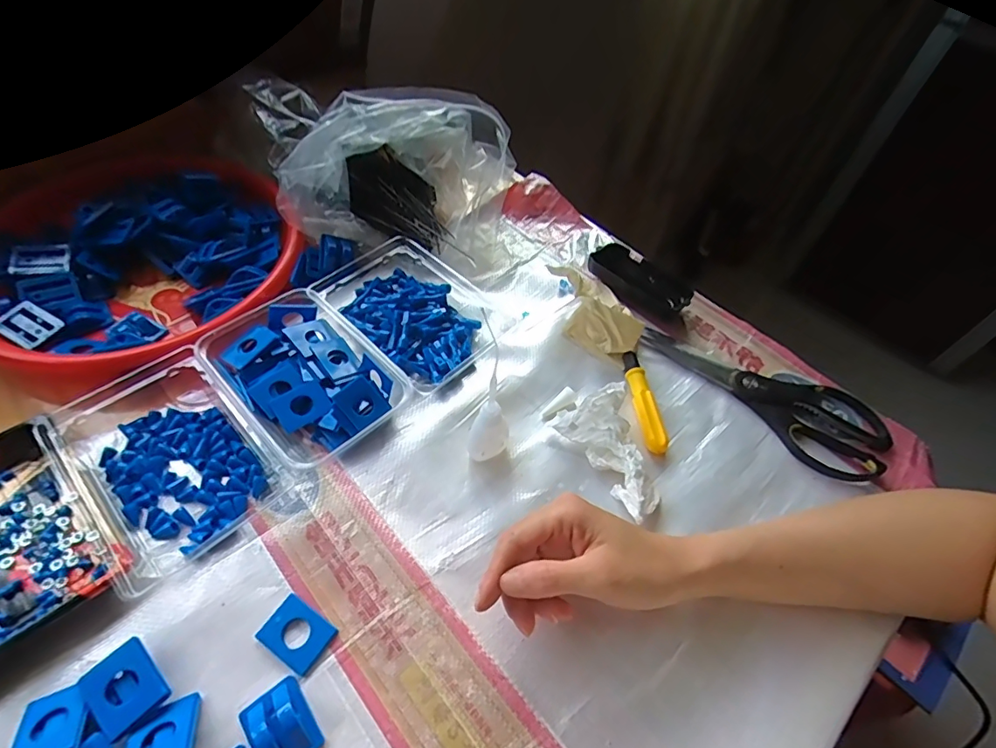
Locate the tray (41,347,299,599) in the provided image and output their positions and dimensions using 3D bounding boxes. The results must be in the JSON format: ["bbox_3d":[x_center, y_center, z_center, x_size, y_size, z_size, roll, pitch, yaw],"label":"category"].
[{"bbox_3d":[-0.254,0.057,0.379,0.177,0.027,0.115,39,59,22],"label":"tray"}]

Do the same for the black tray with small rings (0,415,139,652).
[{"bbox_3d":[-0.333,0.108,0.333,0.167,0.028,0.109,40,60,23],"label":"black tray with small rings"}]

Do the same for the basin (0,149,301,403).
[{"bbox_3d":[-0.345,-0.112,0.481,0.289,0.050,0.257,-33,62,-26],"label":"basin"}]

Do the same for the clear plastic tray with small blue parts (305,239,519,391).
[{"bbox_3d":[-0.088,-0.067,0.482,0.174,0.031,0.127,35,58,20],"label":"clear plastic tray with small blue parts"}]

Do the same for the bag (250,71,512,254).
[{"bbox_3d":[-0.113,-0.222,0.543,0.242,0.116,0.161,10,53,2],"label":"bag"}]

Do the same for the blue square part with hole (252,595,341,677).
[{"bbox_3d":[-0.130,0.168,0.324,0.042,0.004,0.032,29,56,16],"label":"blue square part with hole"}]

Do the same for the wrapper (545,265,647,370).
[{"bbox_3d":[0.100,-0.065,0.482,0.072,0.051,0.107,-27,60,-22],"label":"wrapper"}]

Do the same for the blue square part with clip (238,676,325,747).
[{"bbox_3d":[-0.127,0.206,0.290,0.035,0.014,0.045,-32,62,-25],"label":"blue square part with clip"}]

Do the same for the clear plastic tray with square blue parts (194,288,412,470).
[{"bbox_3d":[-0.165,0.000,0.424,0.151,0.035,0.108,37,59,21],"label":"clear plastic tray with square blue parts"}]

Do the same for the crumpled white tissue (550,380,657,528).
[{"bbox_3d":[0.096,0.058,0.394,0.053,0.045,0.100,-27,60,-23],"label":"crumpled white tissue"}]

